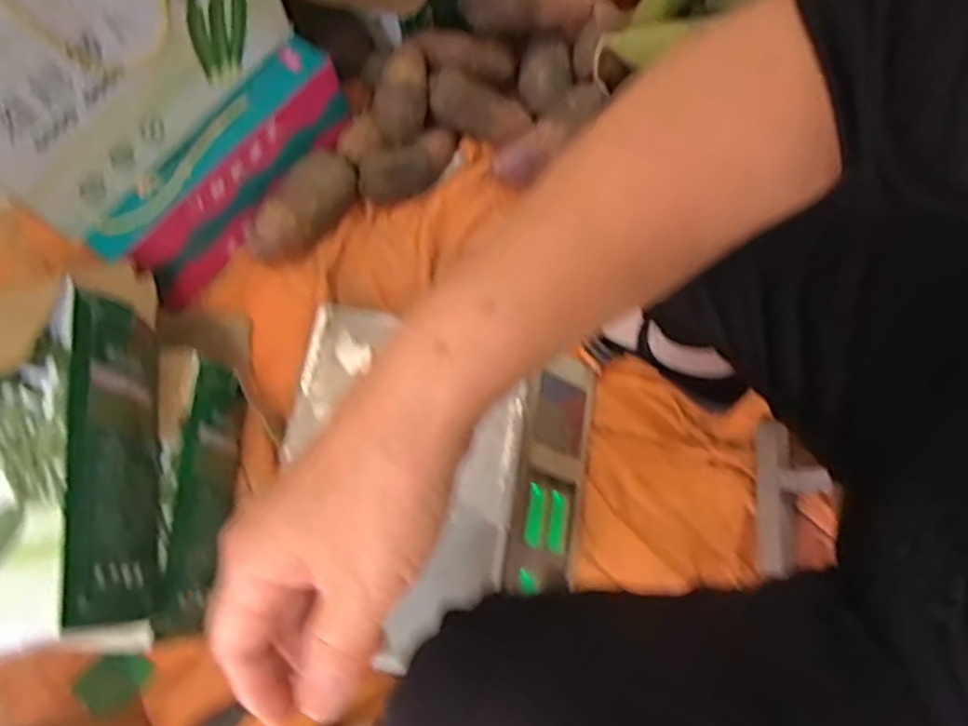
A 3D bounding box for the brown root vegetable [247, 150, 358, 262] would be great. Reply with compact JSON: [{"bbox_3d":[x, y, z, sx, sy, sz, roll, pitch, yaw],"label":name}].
[{"bbox_3d":[-0.218,-0.188,0.826,0.070,0.055,0.162,38,77,14],"label":"brown root vegetable"}]

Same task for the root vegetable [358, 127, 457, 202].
[{"bbox_3d":[-0.091,-0.248,0.850,0.132,0.043,0.066,-21,71,-4],"label":"root vegetable"}]

